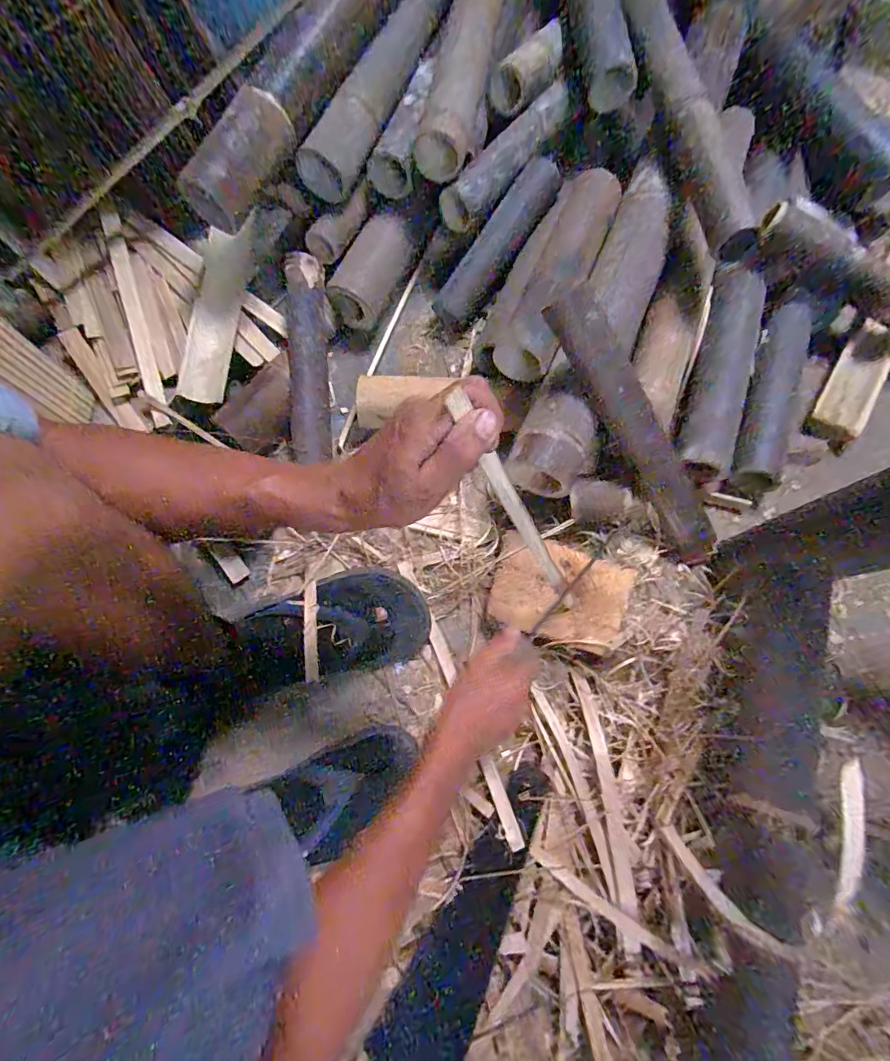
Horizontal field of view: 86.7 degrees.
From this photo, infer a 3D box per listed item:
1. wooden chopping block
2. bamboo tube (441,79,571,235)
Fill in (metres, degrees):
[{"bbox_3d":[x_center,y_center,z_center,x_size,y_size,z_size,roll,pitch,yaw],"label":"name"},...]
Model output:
[{"bbox_3d":[0.146,0.081,0.594,0.166,0.042,0.116,14,76,5],"label":"wooden chopping block"},{"bbox_3d":[0.091,-0.531,0.668,0.239,0.063,0.056,-44,78,-10],"label":"bamboo tube"}]

